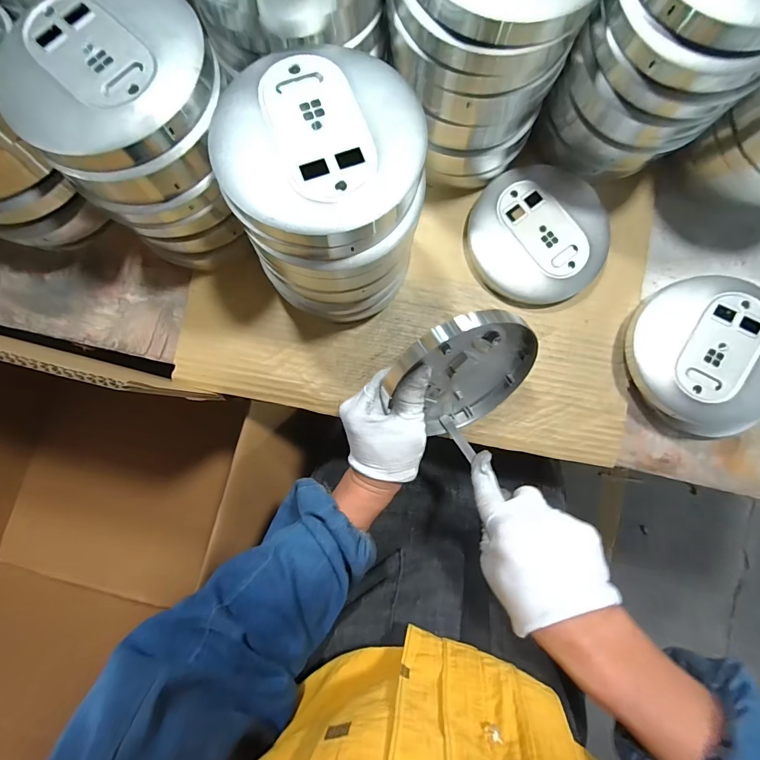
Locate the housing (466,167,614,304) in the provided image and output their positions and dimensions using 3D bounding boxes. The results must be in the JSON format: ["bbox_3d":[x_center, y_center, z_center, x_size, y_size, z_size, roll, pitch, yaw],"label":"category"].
[{"bbox_3d":[0.154,-0.143,0.377,0.132,0.022,0.133,0,86,0],"label":"housing"}]

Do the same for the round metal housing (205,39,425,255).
[{"bbox_3d":[-0.037,-0.150,0.249,0.135,0.040,0.128,0,86,0],"label":"round metal housing"}]

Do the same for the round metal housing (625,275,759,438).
[{"bbox_3d":[0.303,-0.023,0.356,0.137,0.055,0.129,0,86,0],"label":"round metal housing"}]

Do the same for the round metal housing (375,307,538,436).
[{"bbox_3d":[0.067,-0.001,0.334,0.130,0.123,0.021,-6,47,-19],"label":"round metal housing"}]

